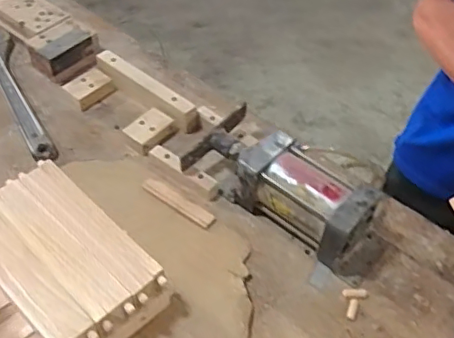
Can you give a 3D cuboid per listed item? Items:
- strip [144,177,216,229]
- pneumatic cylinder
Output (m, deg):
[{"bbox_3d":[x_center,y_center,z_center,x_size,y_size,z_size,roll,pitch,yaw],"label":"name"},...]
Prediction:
[{"bbox_3d":[-0.073,0.051,0.849,0.125,0.007,0.025,30,54,21],"label":"strip"},{"bbox_3d":[0.098,0.023,0.832,0.310,0.102,0.136,32,54,22],"label":"pneumatic cylinder"}]

